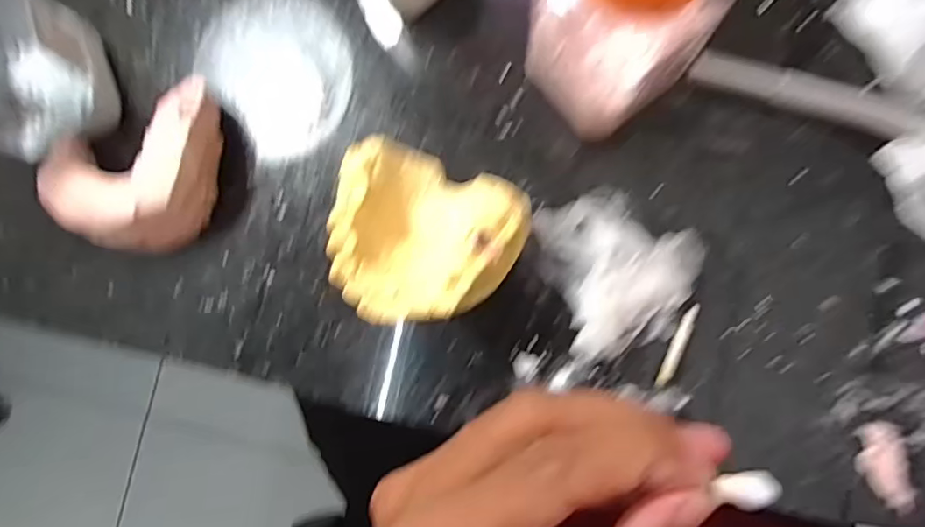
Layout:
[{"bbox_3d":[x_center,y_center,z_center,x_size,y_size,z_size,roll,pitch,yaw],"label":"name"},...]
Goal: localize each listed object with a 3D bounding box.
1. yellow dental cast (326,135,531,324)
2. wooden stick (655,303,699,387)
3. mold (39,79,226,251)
[{"bbox_3d":[-0.013,-0.007,0.168,0.055,0.025,0.055,0,85,2],"label":"yellow dental cast"},{"bbox_3d":[0.071,0.027,0.174,0.004,0.004,0.028,23,86,4],"label":"wooden stick"},{"bbox_3d":[-0.108,-0.029,0.183,0.060,0.025,0.049,-22,83,1],"label":"mold"}]

